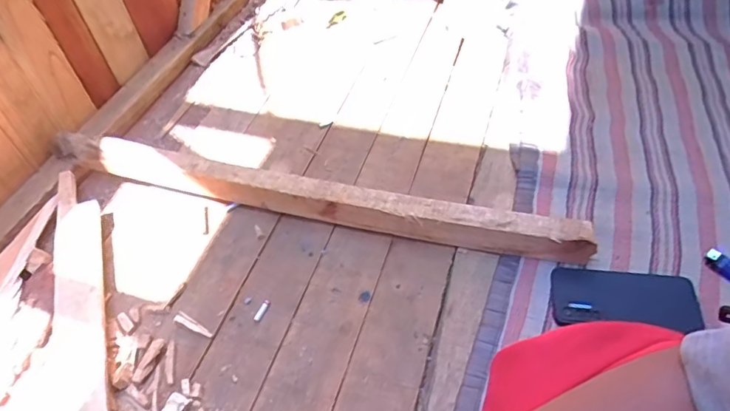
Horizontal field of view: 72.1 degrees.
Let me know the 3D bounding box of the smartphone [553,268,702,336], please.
[{"bbox_3d":[0.305,0.108,0.592,0.157,0.015,0.078,6,50,9],"label":"smartphone"}]

